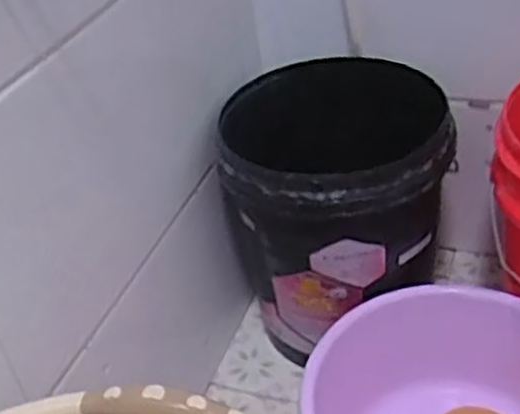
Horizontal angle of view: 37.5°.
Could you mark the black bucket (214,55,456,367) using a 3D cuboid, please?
[{"bbox_3d":[0.104,0.000,1.114,0.302,0.324,0.332,-6,36,4],"label":"black bucket"}]

